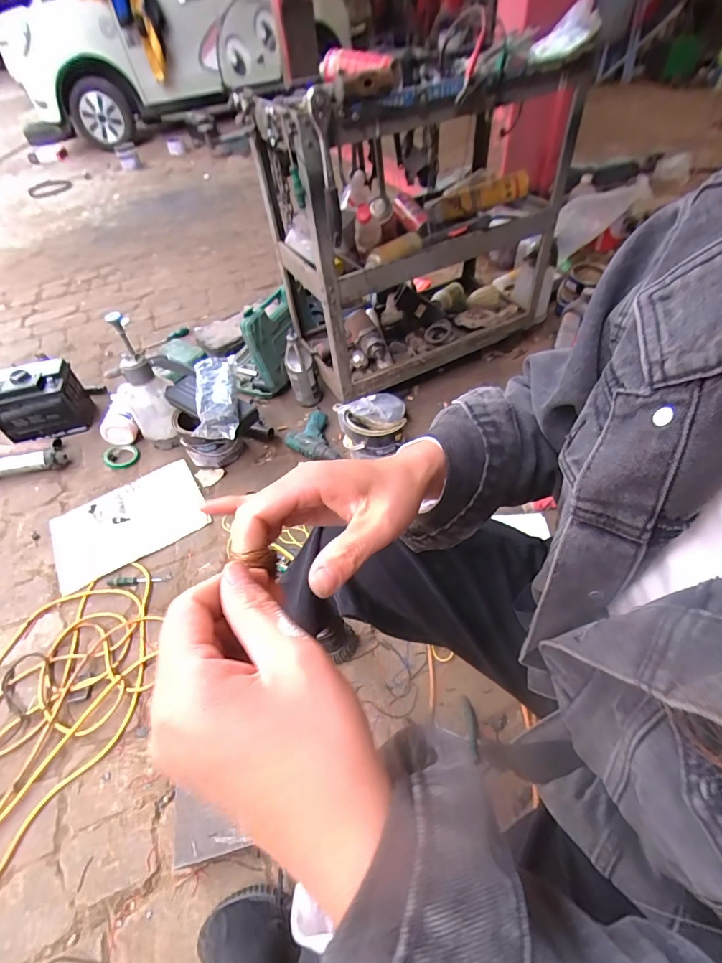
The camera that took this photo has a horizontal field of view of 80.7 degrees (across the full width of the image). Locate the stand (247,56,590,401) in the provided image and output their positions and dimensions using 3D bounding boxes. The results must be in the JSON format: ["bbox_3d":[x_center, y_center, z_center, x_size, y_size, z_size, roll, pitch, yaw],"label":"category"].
[{"bbox_3d":[0.179,-0.690,1.168,0.824,0.616,0.339,-26,52,-16],"label":"stand"}]

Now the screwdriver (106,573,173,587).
[{"bbox_3d":[-0.516,0.230,0.991,0.142,0.016,0.023,-9,49,-2],"label":"screwdriver"}]

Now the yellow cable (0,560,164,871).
[{"bbox_3d":[-0.614,0.431,0.831,0.330,0.021,0.573,12,52,16],"label":"yellow cable"}]

